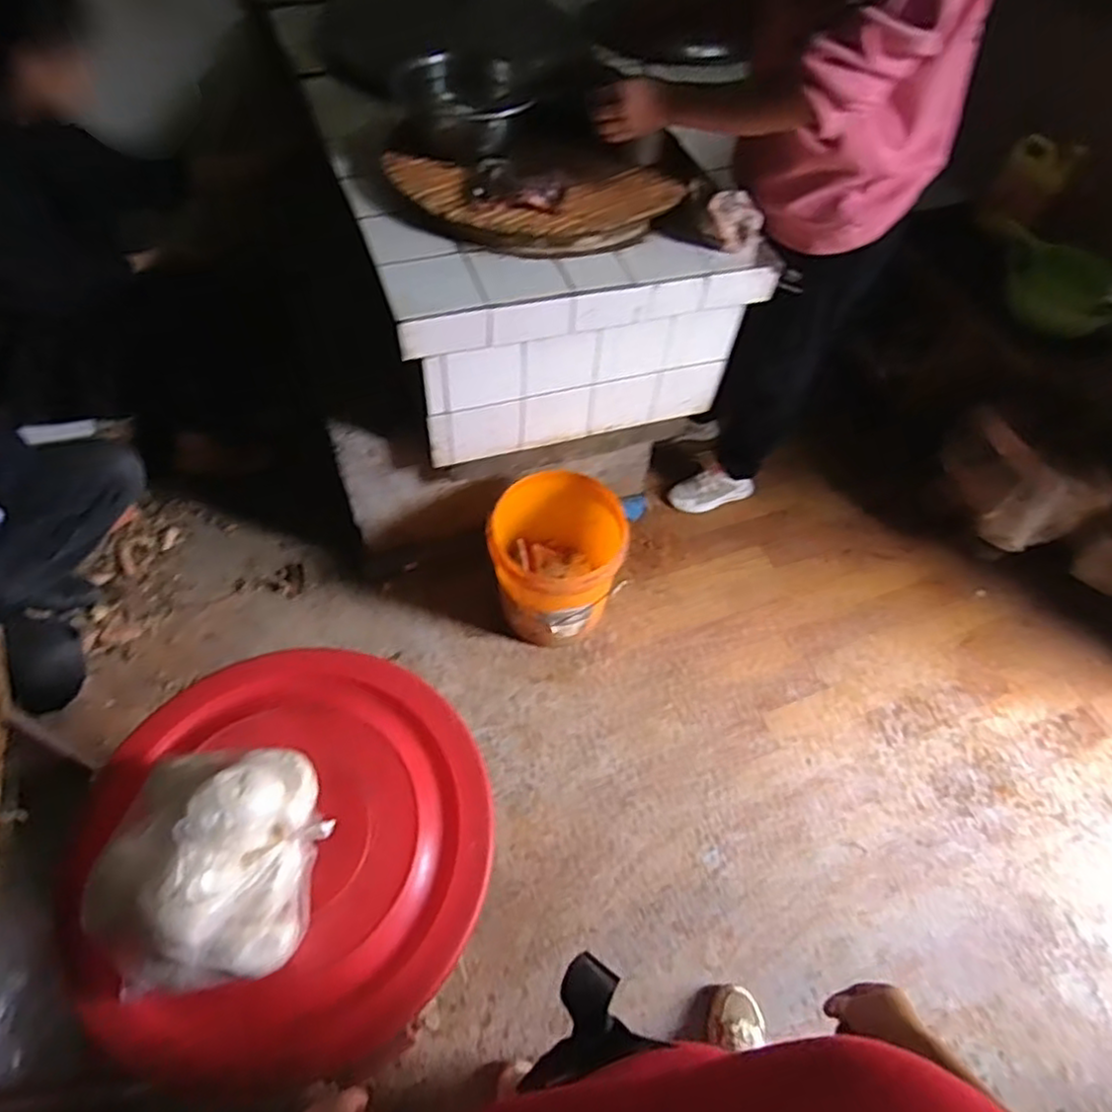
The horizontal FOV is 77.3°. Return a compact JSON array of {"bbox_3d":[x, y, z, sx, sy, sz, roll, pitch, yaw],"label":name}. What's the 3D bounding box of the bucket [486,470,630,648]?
[{"bbox_3d":[-0.003,0.034,1.616,0.279,0.357,0.301,2,54,-3],"label":"bucket"}]

